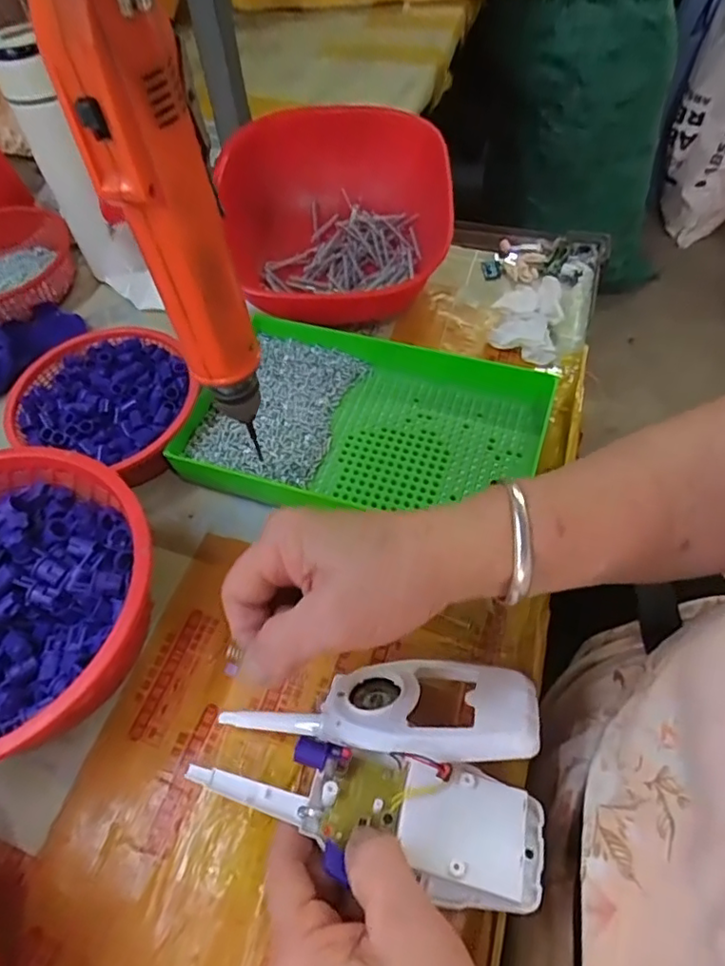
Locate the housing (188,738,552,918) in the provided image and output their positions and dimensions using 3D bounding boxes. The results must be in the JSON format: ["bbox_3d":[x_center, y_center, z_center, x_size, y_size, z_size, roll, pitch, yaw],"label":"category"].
[{"bbox_3d":[0.004,0.153,0.278,0.162,0.024,0.054,10,56,9],"label":"housing"}]

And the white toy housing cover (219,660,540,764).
[{"bbox_3d":[0.009,0.118,0.312,0.158,0.013,0.057,-5,28,11],"label":"white toy housing cover"}]

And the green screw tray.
[{"bbox_3d":[0.002,-0.042,0.420,0.241,0.044,0.160,15,57,13],"label":"green screw tray"}]

